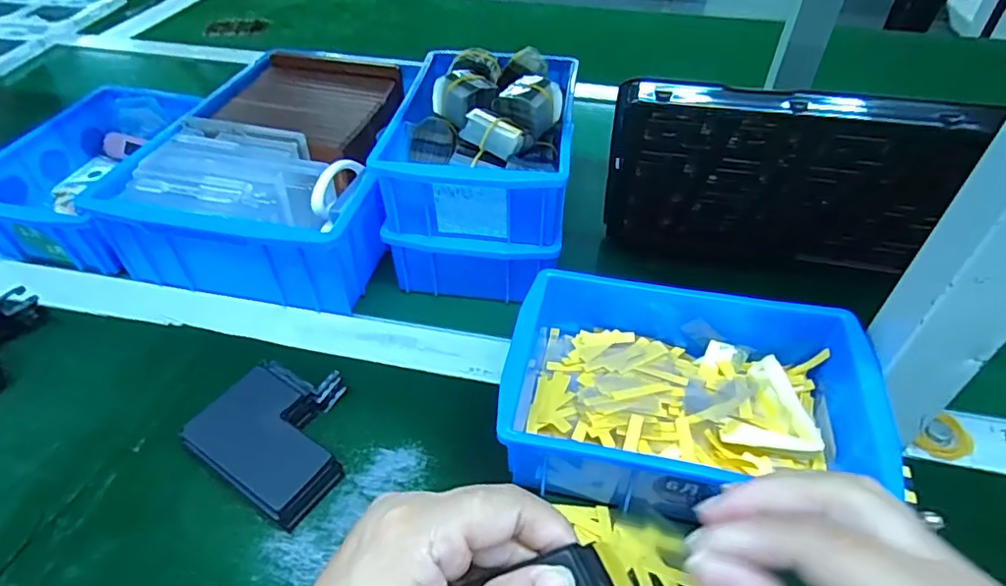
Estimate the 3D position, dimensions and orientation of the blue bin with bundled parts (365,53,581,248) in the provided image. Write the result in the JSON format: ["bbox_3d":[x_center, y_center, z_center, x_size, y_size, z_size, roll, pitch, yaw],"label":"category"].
[{"bbox_3d":[-0.014,-0.125,0.454,0.136,0.075,0.188,6,45,5],"label":"blue bin with bundled parts"}]

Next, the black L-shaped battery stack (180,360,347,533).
[{"bbox_3d":[-0.131,0.087,0.357,0.099,0.024,0.087,25,47,22],"label":"black L-shaped battery stack"}]

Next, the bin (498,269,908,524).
[{"bbox_3d":[0.106,0.058,0.355,0.202,0.071,0.147,9,43,7],"label":"bin"}]

